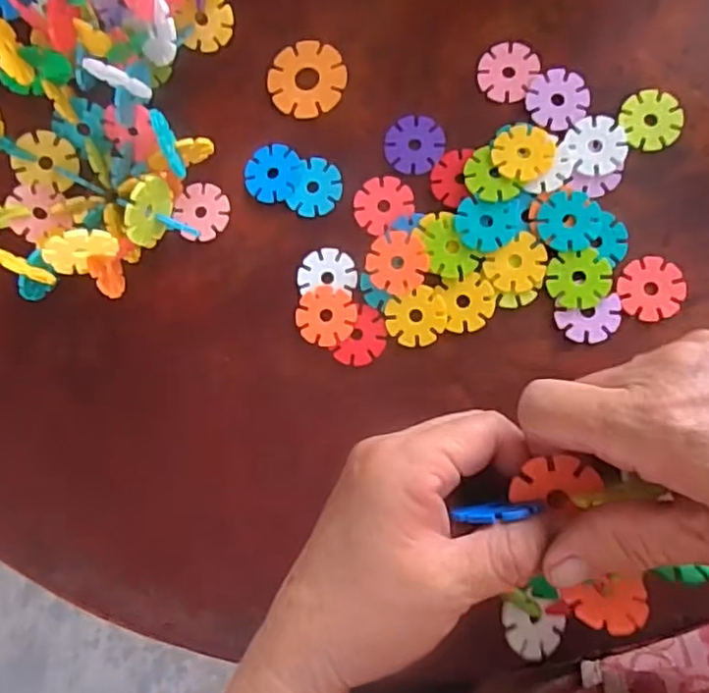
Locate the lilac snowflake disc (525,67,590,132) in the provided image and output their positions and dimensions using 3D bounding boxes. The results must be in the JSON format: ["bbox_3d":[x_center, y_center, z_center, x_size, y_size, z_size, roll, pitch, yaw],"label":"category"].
[{"bbox_3d":[0.106,-0.130,0.336,0.030,0.004,0.032,-1,84,8],"label":"lilac snowflake disc"}]

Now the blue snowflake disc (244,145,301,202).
[{"bbox_3d":[-0.045,-0.095,0.353,0.030,0.004,0.032,-1,84,8],"label":"blue snowflake disc"}]

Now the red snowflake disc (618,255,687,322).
[{"bbox_3d":[0.149,-0.029,0.321,0.029,0.004,0.032,30,89,10],"label":"red snowflake disc"}]

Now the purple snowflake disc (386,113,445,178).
[{"bbox_3d":[0.033,-0.109,0.345,0.032,0.004,0.032,-1,84,8],"label":"purple snowflake disc"}]

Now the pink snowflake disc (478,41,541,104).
[{"bbox_3d":[0.081,-0.147,0.341,0.029,0.004,0.034,34,89,10],"label":"pink snowflake disc"}]

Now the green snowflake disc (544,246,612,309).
[{"bbox_3d":[0.114,-0.034,0.325,0.031,0.004,0.029,-1,84,8],"label":"green snowflake disc"}]

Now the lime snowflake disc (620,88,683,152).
[{"bbox_3d":[0.153,-0.117,0.330,0.030,0.004,0.031,-1,84,8],"label":"lime snowflake disc"}]

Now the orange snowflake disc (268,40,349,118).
[{"bbox_3d":[-0.026,-0.149,0.356,0.041,0.004,0.042,-1,84,8],"label":"orange snowflake disc"}]

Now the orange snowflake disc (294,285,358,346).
[{"bbox_3d":[-0.015,-0.016,0.340,0.032,0.004,0.031,-1,84,8],"label":"orange snowflake disc"}]

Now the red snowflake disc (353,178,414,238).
[{"bbox_3d":[0.015,-0.077,0.343,0.031,0.004,0.028,-40,81,2],"label":"red snowflake disc"}]

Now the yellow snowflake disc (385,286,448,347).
[{"bbox_3d":[0.032,-0.016,0.334,0.031,0.004,0.030,-2,84,8],"label":"yellow snowflake disc"}]

